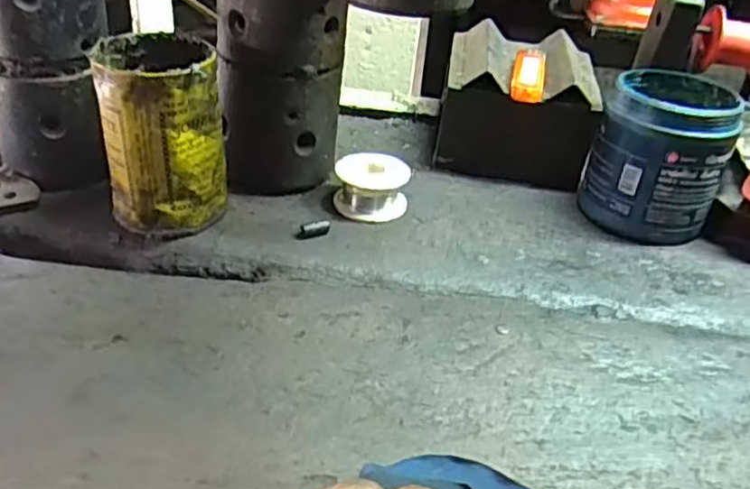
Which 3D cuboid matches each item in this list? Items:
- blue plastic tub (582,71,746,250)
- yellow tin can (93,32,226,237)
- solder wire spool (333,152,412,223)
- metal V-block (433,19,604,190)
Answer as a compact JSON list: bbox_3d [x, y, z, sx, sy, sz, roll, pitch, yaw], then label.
[{"bbox_3d":[0.209,-0.066,0.499,0.092,0.095,0.095,23,39,24],"label":"blue plastic tub"},{"bbox_3d":[-0.138,-0.072,0.447,0.072,0.119,0.083,-6,36,-15],"label":"yellow tin can"},{"bbox_3d":[-0.002,-0.042,0.494,0.051,0.032,0.051,4,33,-3],"label":"solder wire spool"},{"bbox_3d":[0.117,-0.117,0.565,0.118,0.088,0.111,10,35,6],"label":"metal V-block"}]

